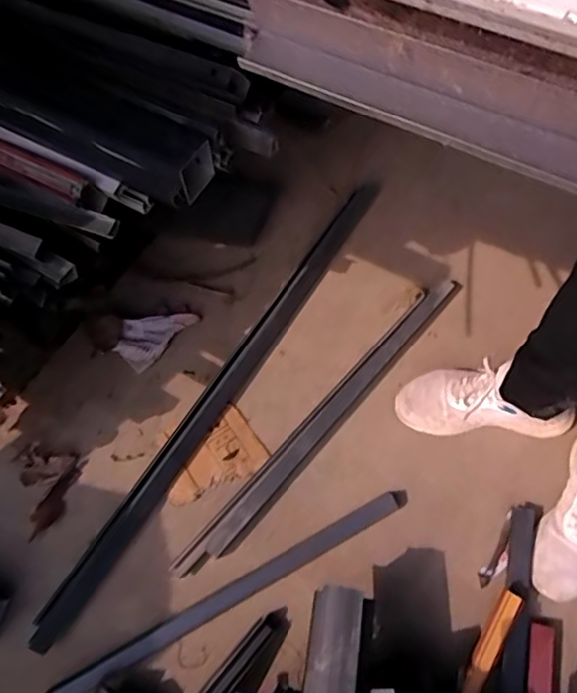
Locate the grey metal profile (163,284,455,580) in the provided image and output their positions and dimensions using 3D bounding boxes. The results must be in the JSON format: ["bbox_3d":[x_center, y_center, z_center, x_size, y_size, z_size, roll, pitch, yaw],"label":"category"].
[{"bbox_3d":[0.068,0.113,0.981,0.048,0.028,0.679,38,73,19],"label":"grey metal profile"}]

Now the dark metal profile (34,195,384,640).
[{"bbox_3d":[-0.105,0.059,1.013,0.054,0.034,0.964,29,70,16],"label":"dark metal profile"}]

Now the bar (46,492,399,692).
[{"bbox_3d":[-0.086,0.375,0.868,0.574,0.013,0.032,-28,66,-9],"label":"bar"}]

